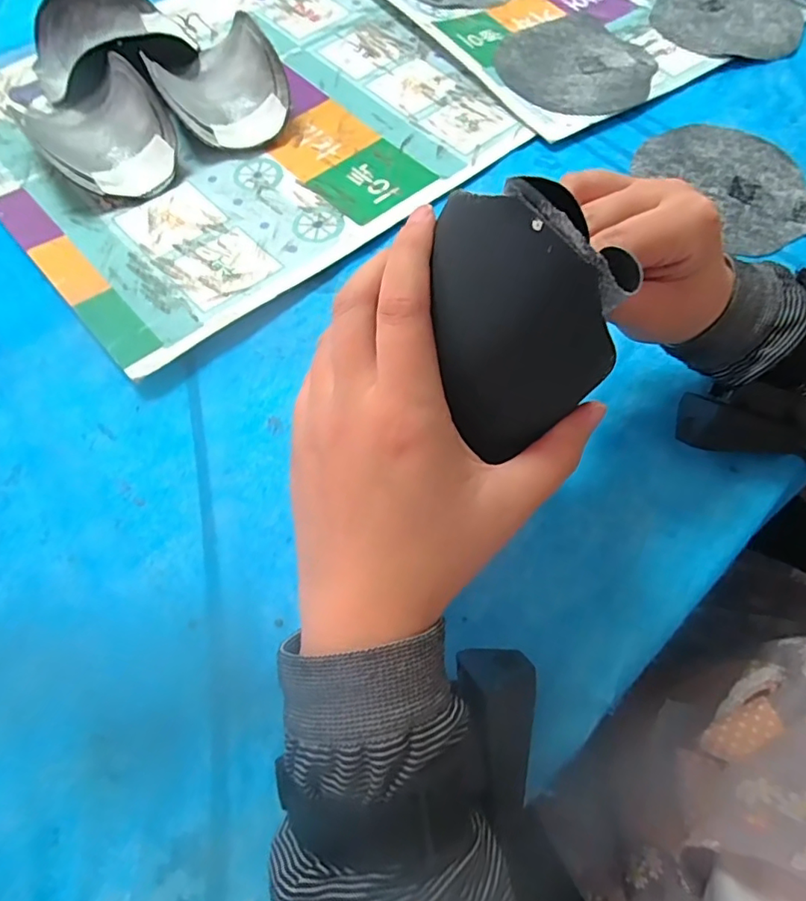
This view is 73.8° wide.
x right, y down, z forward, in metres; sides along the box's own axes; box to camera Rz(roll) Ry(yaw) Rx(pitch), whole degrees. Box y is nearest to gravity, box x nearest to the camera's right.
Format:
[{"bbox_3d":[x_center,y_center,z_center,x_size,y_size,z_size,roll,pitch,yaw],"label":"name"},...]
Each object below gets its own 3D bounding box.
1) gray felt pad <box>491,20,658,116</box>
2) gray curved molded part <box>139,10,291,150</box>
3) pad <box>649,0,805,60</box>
[{"bbox_3d":[0.163,-0.366,0.503,0.139,0.011,0.140,21,66,9],"label":"gray felt pad"},{"bbox_3d":[-0.159,-0.316,0.459,0.102,0.045,0.129,-20,66,-10],"label":"gray curved molded part"},{"bbox_3d":[0.330,-0.443,0.546,0.142,0.006,0.145,20,66,8],"label":"pad"}]

